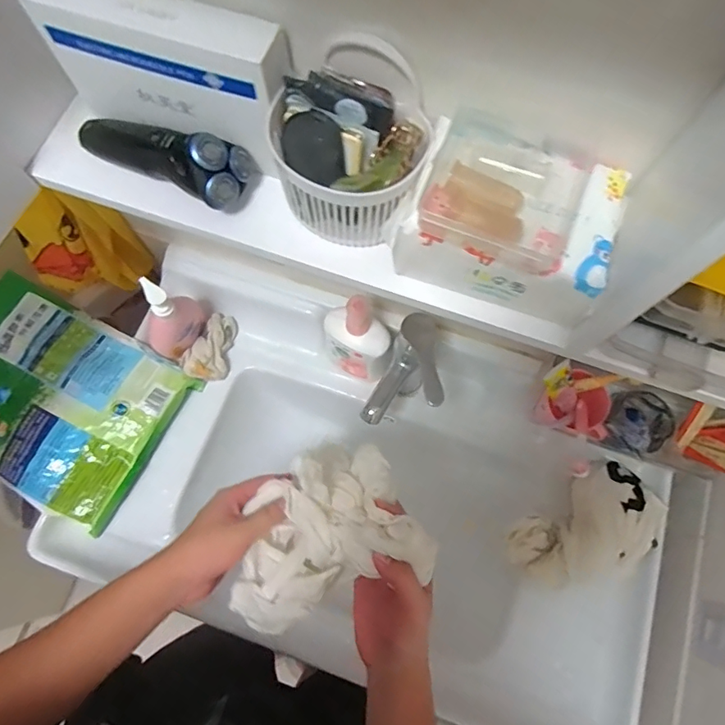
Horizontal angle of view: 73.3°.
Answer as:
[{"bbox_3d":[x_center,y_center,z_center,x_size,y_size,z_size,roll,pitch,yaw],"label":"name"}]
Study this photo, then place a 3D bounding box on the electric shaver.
[{"bbox_3d":[-0.171,-0.186,0.414,0.157,0.049,0.057,27,75,7],"label":"electric shaver"}]

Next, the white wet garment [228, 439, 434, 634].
[{"bbox_3d":[-0.043,0.160,0.477,0.178,0.110,0.145,-19,74,-6],"label":"white wet garment"}]

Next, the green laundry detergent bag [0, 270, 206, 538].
[{"bbox_3d":[-0.447,0.051,0.702,0.328,0.055,0.254,27,75,7],"label":"green laundry detergent bag"}]

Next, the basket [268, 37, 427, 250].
[{"bbox_3d":[-0.012,-0.163,0.382,0.119,0.106,0.108,24,74,6],"label":"basket"}]

